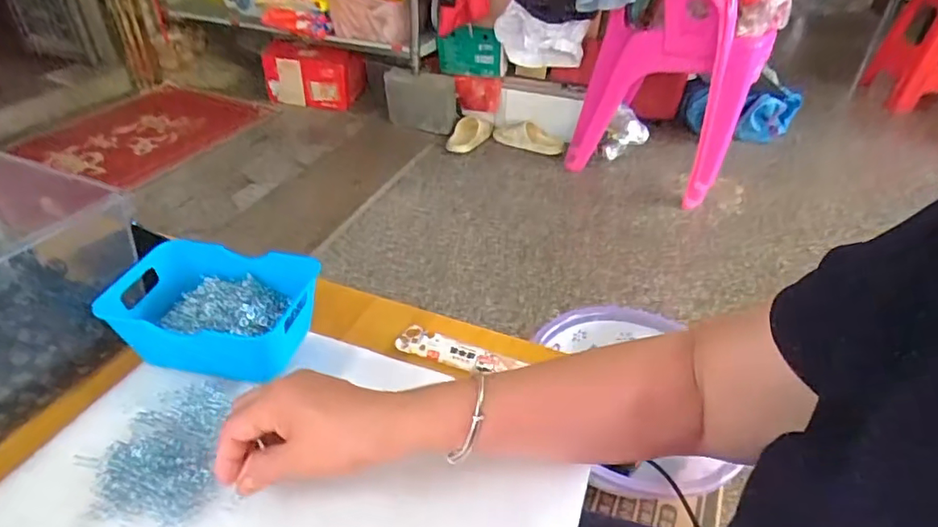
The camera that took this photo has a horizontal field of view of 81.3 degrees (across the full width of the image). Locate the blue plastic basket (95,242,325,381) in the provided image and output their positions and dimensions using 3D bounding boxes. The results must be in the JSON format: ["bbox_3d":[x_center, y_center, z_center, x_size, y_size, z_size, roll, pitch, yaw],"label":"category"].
[{"bbox_3d":[-0.214,0.039,0.464,0.161,0.060,0.109,9,39,6],"label":"blue plastic basket"}]

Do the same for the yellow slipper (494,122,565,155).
[{"bbox_3d":[0.202,-0.421,1.829,0.220,0.083,0.060,9,38,-19],"label":"yellow slipper"}]

